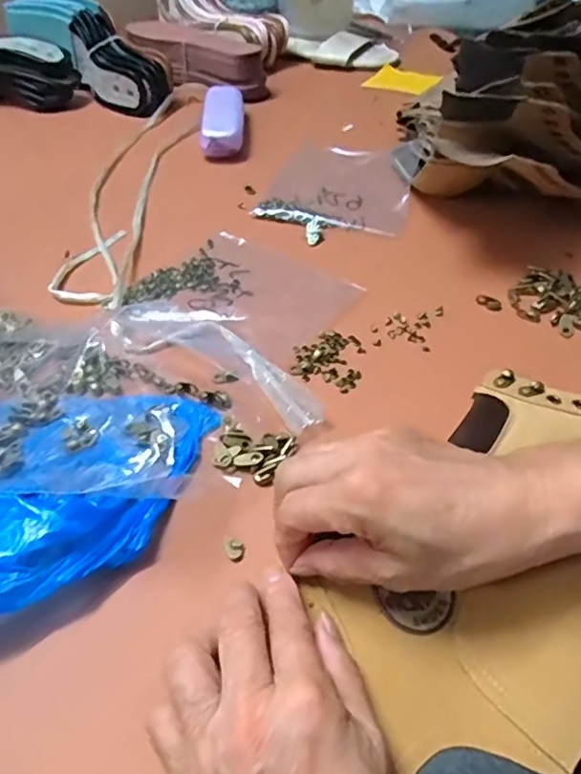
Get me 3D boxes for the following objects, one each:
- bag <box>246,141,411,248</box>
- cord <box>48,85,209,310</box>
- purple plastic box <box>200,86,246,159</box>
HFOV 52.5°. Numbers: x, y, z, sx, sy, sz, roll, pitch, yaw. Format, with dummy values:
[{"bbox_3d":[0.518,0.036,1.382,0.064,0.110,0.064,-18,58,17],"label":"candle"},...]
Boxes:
[{"bbox_3d":[0.050,-0.200,0.586,0.139,0.009,0.191,12,47,13],"label":"bag"},{"bbox_3d":[-0.158,-0.221,0.606,0.078,0.013,0.428,2,46,4],"label":"cord"},{"bbox_3d":[-0.075,-0.301,0.669,0.045,0.034,0.129,-2,46,-1],"label":"purple plastic box"}]

